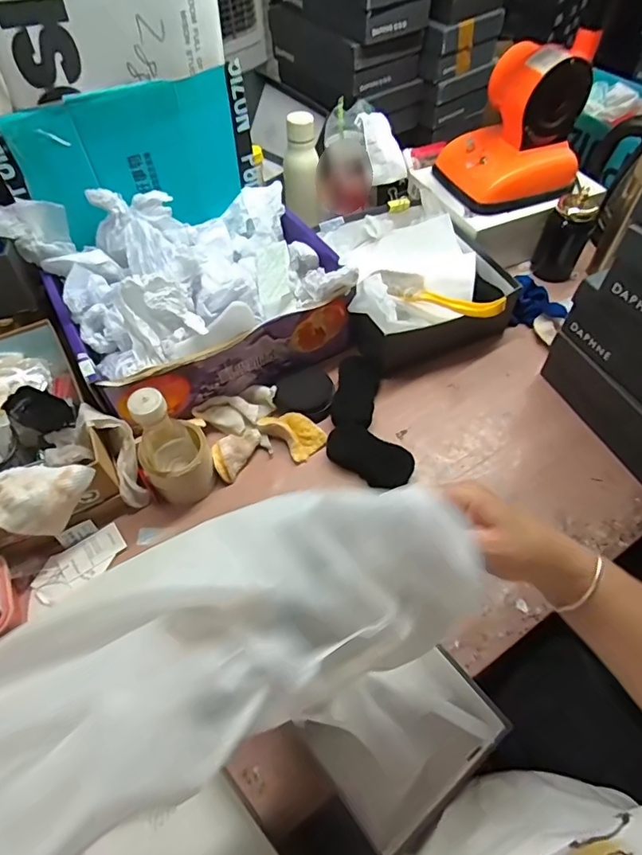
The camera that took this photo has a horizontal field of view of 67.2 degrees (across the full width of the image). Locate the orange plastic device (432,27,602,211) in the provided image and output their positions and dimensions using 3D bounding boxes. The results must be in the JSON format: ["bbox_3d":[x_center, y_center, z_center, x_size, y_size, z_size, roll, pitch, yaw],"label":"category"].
[{"bbox_3d":[0.333,-0.514,0.822,0.192,0.204,0.176,-17,57,-11],"label":"orange plastic device"}]

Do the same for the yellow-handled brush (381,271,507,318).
[{"bbox_3d":[0.181,-0.207,0.743,0.199,0.041,0.043,27,59,18],"label":"yellow-handled brush"}]

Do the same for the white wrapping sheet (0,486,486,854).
[{"bbox_3d":[-0.054,0.121,0.270,0.309,0.082,0.110,-19,57,-19],"label":"white wrapping sheet"}]

